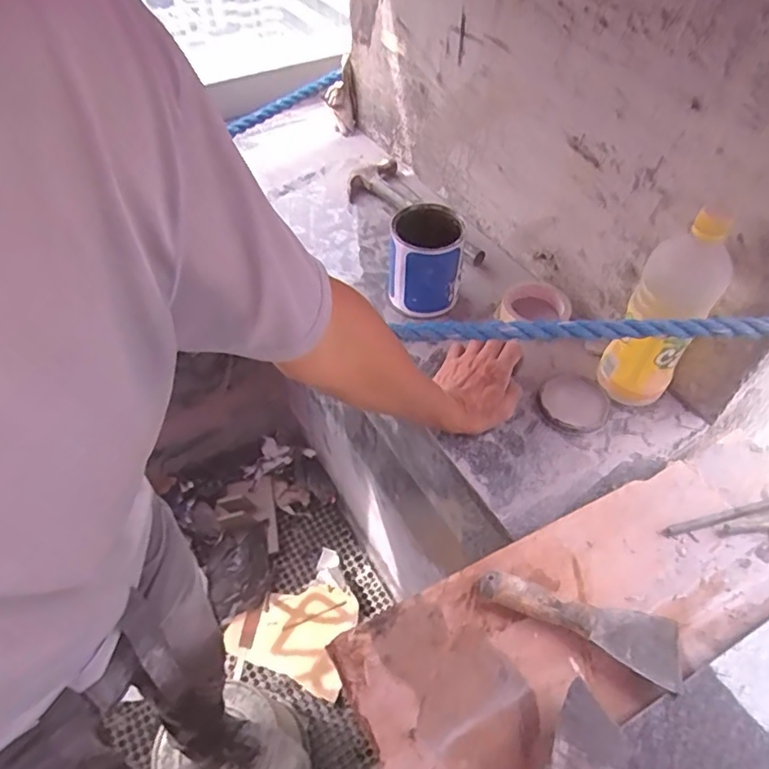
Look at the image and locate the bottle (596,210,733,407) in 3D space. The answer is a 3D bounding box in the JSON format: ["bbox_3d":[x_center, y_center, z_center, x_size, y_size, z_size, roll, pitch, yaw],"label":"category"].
[{"bbox_3d":[0.310,-0.075,0.628,0.081,0.239,0.076,28,56,20],"label":"bottle"}]

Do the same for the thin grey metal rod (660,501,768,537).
[{"bbox_3d":[0.366,0.137,0.591,0.166,0.006,0.010,-12,52,-10],"label":"thin grey metal rod"}]

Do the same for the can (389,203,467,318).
[{"bbox_3d":[0.058,-0.172,0.784,0.097,0.114,0.102,9,51,7],"label":"can"}]

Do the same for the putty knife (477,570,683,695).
[{"bbox_3d":[0.179,0.209,0.517,0.180,0.023,0.062,21,53,15],"label":"putty knife"}]

